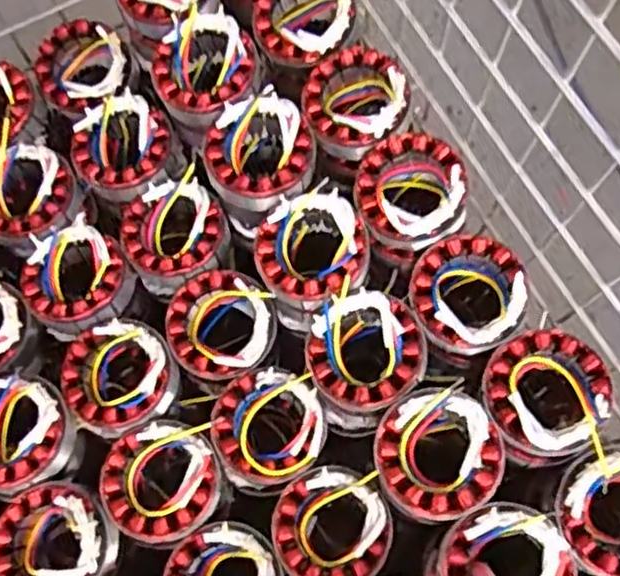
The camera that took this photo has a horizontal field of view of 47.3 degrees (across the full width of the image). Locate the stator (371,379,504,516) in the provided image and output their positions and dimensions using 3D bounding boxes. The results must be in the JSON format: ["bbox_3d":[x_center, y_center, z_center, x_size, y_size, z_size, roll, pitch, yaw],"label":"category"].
[{"bbox_3d":[0.089,0.116,0.499,0.085,0.051,0.083,0,74,0],"label":"stator"}]

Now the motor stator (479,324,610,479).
[{"bbox_3d":[0.167,0.079,0.514,0.086,0.059,0.090,15,75,5],"label":"motor stator"}]

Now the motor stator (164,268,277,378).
[{"bbox_3d":[-0.072,0.029,0.573,0.085,0.042,0.085,0,74,0],"label":"motor stator"}]

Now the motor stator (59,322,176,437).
[{"bbox_3d":[-0.152,0.071,0.562,0.086,0.051,0.082,0,74,0],"label":"motor stator"}]

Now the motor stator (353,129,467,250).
[{"bbox_3d":[0.076,-0.075,0.551,0.079,0.053,0.085,-8,74,-2],"label":"motor stator"}]

